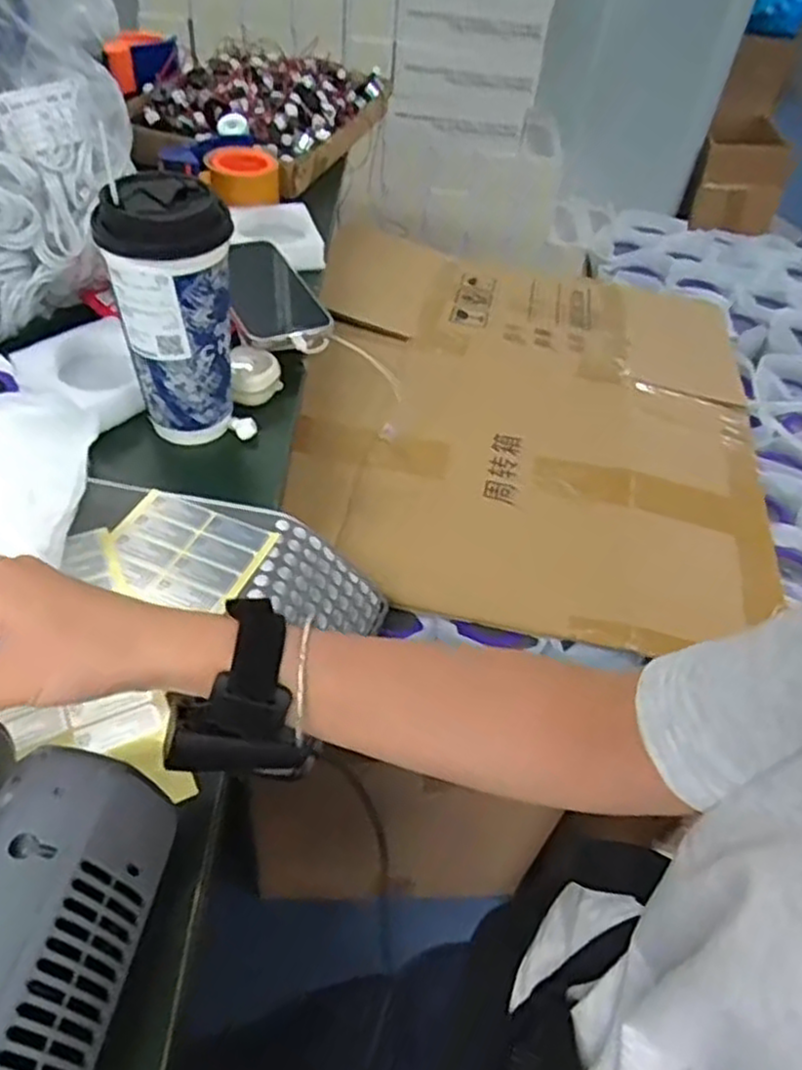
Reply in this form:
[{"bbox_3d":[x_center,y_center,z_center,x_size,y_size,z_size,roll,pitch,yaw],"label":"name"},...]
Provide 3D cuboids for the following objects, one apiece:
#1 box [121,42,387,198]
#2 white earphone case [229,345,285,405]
[{"bbox_3d":[-0.201,-0.570,0.987,0.275,0.067,0.379,19,48,10],"label":"box"},{"bbox_3d":[-0.122,-0.135,0.618,0.040,0.024,0.053,-4,48,-11],"label":"white earphone case"}]

